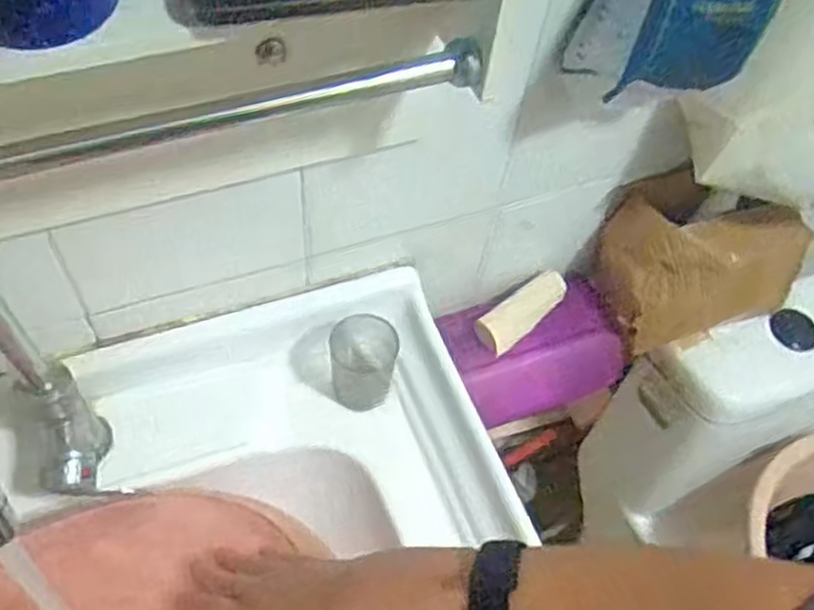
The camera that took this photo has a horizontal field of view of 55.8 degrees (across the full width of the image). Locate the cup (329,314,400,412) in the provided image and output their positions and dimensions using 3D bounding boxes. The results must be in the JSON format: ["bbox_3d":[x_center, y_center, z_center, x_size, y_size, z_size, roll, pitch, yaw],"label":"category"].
[{"bbox_3d":[-0.042,0.055,0.764,0.064,0.070,0.075,-5,58,-8],"label":"cup"}]

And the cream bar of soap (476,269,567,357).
[{"bbox_3d":[0.133,0.008,0.883,0.120,0.037,0.040,-34,66,-23],"label":"cream bar of soap"}]

